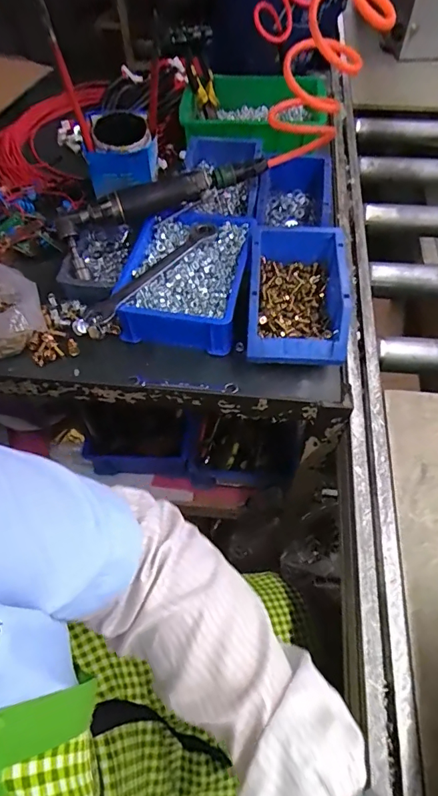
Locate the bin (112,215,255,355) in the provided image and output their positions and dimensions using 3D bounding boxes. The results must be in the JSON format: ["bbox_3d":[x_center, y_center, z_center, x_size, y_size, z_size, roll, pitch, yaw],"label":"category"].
[{"bbox_3d":[-0.038,-0.158,0.596,0.149,0.073,0.199,12,58,8],"label":"bin"}]

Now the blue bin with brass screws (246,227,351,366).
[{"bbox_3d":[0.095,-0.123,0.561,0.112,0.080,0.176,3,57,3],"label":"blue bin with brass screws"}]

